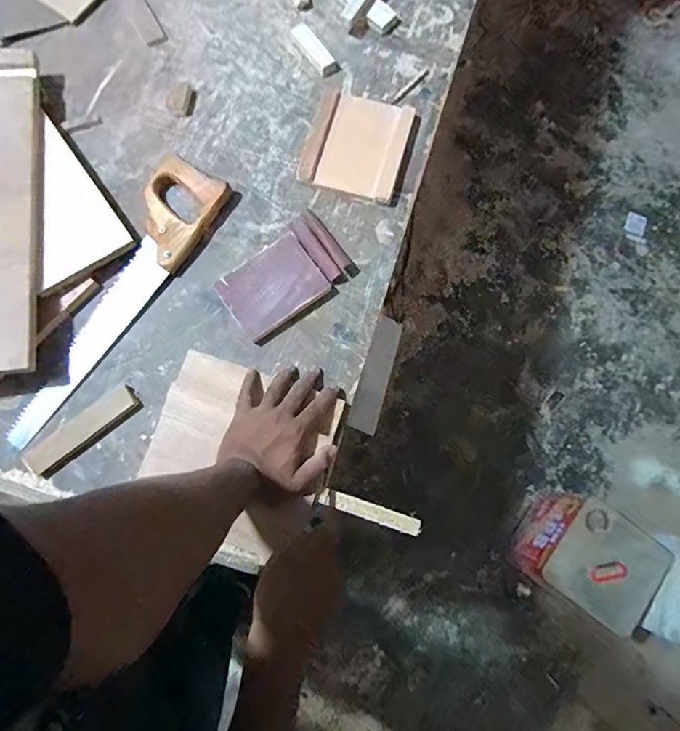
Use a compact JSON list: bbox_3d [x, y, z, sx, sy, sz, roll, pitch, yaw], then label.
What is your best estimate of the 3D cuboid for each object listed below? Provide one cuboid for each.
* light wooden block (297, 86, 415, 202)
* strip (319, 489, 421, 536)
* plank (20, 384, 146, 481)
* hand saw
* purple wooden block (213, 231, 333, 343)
[{"bbox_3d":[0.022,-0.310,0.662,0.139,0.028,0.144,19,80,2],"label":"light wooden block"},{"bbox_3d":[0.036,0.172,0.557,0.121,0.010,0.020,18,79,3],"label":"strip"},{"bbox_3d":[-0.320,0.083,0.595,0.146,0.011,0.041,-39,83,-8],"label":"plank"},{"bbox_3d":[-0.302,-0.090,0.613,0.098,0.030,0.418,32,80,4],"label":"hand saw"},{"bbox_3d":[-0.089,-0.104,0.624,0.125,0.018,0.098,-35,83,-7],"label":"purple wooden block"}]

